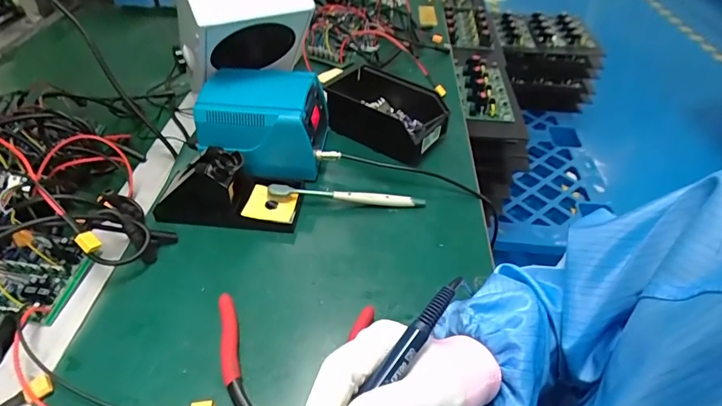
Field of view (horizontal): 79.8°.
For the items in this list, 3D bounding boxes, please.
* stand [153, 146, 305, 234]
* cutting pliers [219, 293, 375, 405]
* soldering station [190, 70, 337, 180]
[{"bbox_3d":[-0.146,-0.029,0.492,0.151,0.069,0.087,5,44,3],"label":"stand"},{"bbox_3d":[-0.069,0.153,0.354,0.140,0.014,0.160,5,44,4],"label":"cutting pliers"},{"bbox_3d":[-0.119,-0.104,0.556,0.156,0.087,0.124,1,44,0],"label":"soldering station"}]

